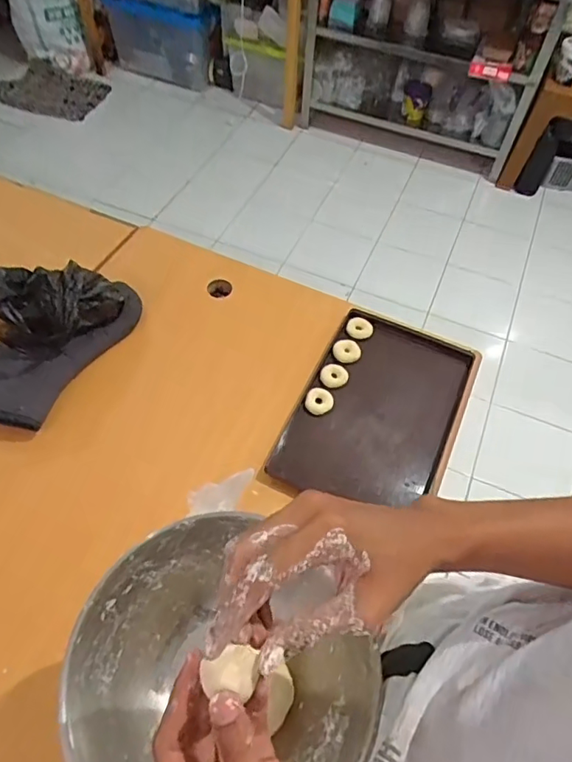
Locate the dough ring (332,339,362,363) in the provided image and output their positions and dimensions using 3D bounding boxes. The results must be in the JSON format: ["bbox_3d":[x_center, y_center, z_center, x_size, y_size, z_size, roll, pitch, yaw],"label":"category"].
[{"bbox_3d":[0.108,-0.055,0.939,0.050,0.017,0.045,18,57,9],"label":"dough ring"}]

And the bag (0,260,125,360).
[{"bbox_3d":[-0.362,-0.123,0.817,0.224,0.136,0.082,-34,64,-23],"label":"bag"}]

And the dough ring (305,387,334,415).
[{"bbox_3d":[0.056,0.035,0.886,0.045,0.024,0.040,14,56,6],"label":"dough ring"}]

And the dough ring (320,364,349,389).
[{"bbox_3d":[0.083,-0.008,0.916,0.048,0.016,0.043,21,57,11],"label":"dough ring"}]

